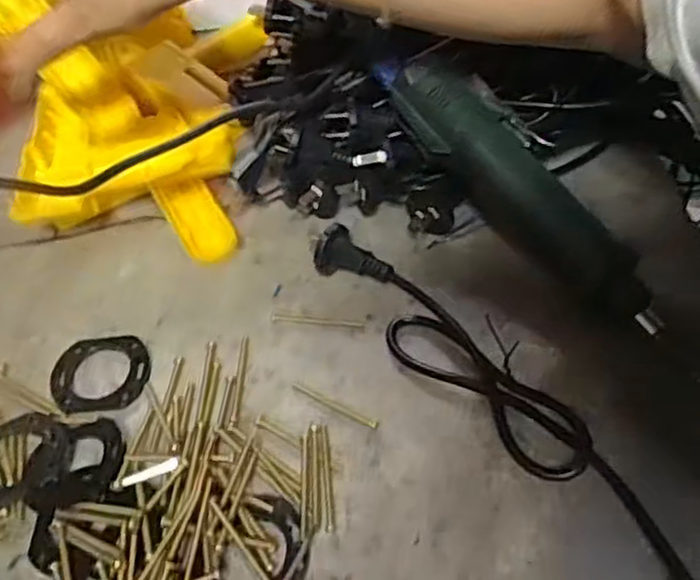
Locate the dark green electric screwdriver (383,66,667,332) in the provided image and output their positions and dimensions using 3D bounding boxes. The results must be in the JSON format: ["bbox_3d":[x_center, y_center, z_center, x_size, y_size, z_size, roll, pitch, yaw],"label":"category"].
[{"bbox_3d":[0.105,-0.061,0.439,0.050,0.038,0.207,-33,74,-23],"label":"dark green electric screwdriver"}]

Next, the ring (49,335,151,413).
[{"bbox_3d":[-0.149,0.049,0.438,0.058,0.006,0.049,-12,52,-3],"label":"ring"}]

